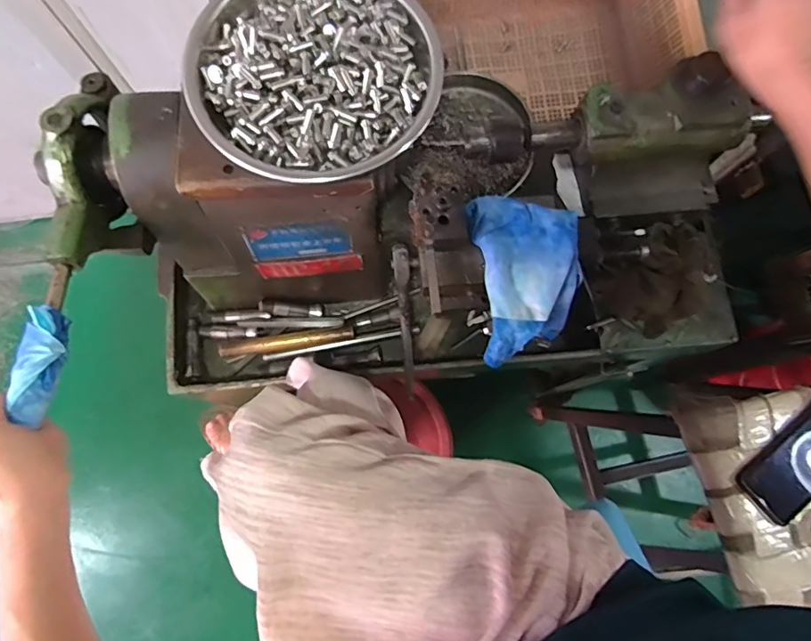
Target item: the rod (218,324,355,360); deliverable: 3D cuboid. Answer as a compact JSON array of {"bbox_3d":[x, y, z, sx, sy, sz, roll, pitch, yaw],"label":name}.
[{"bbox_3d":[-0.143,0.026,0.619,0.159,0.017,0.022,-9,78,-4],"label":"rod"}]

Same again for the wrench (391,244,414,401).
[{"bbox_3d":[0.000,0.007,0.572,0.017,0.011,0.194,-6,121,-3],"label":"wrench"}]

